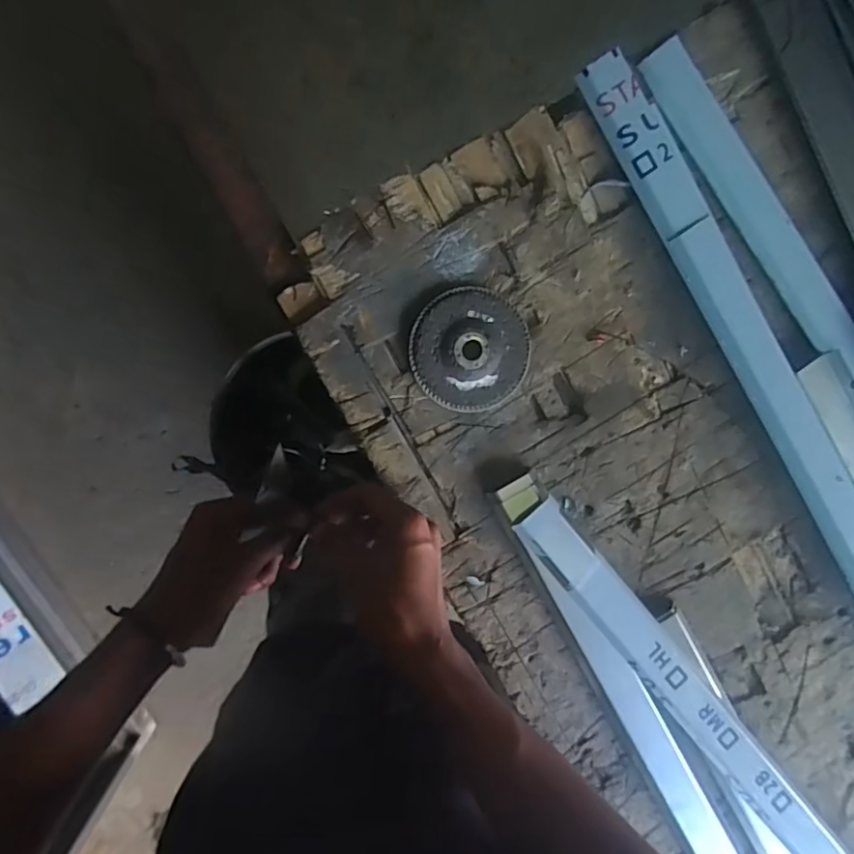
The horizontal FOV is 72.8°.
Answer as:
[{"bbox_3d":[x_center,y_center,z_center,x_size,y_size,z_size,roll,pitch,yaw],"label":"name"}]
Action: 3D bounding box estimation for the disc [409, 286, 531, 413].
[{"bbox_3d":[0.035,-0.060,0.452,0.093,0.011,0.092,0,97,-4],"label":"disc"}]

